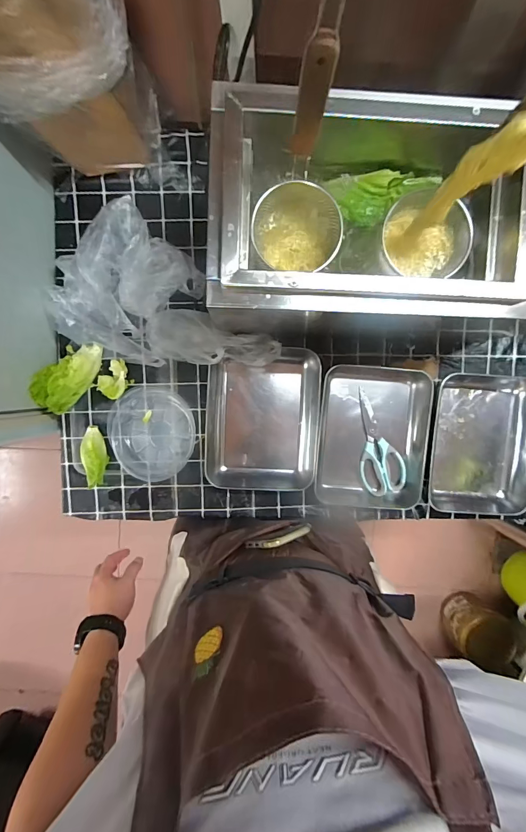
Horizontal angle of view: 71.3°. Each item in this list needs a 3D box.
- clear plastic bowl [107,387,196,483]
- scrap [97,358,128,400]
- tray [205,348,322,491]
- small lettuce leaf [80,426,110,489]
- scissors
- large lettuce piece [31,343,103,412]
[{"bbox_3d":[-0.196,0.030,0.649,0.146,0.055,0.161,-28,95,1],"label":"clear plastic bowl"},{"bbox_3d":[-0.264,-0.067,0.647,0.049,0.025,0.067,18,94,-3],"label":"scrap"},{"bbox_3d":[-0.001,0.012,0.656,0.194,0.047,0.254,2,95,-2],"label":"tray"},{"bbox_3d":[-0.298,0.071,0.648,0.041,0.024,0.104,-7,82,-1],"label":"small lettuce leaf"},{"bbox_3d":[0.206,0.051,0.686,0.080,0.011,0.200,-20,95,0],"label":"scissors"},{"bbox_3d":[-0.331,-0.070,0.626,0.064,0.058,0.130,42,93,-4],"label":"large lettuce piece"}]

